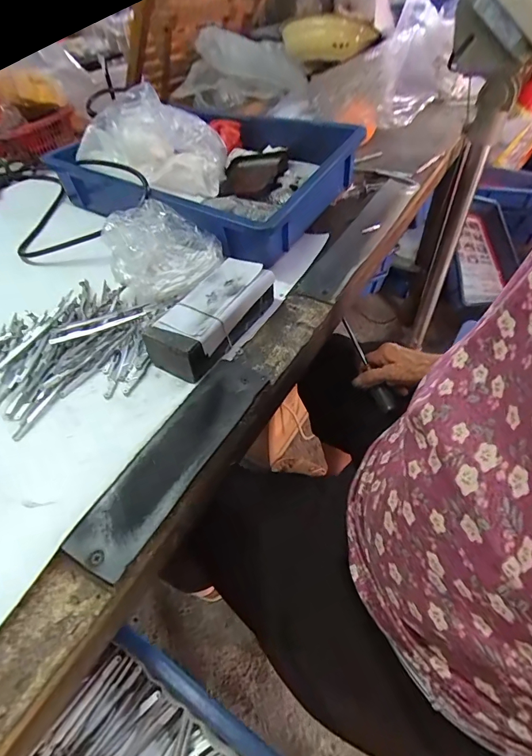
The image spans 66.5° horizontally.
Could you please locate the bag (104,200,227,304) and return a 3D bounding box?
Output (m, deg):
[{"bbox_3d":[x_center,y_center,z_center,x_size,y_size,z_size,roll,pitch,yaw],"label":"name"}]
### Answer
[{"bbox_3d":[-0.126,-0.156,0.495,0.132,0.062,0.125,-32,55,-20],"label":"bag"}]

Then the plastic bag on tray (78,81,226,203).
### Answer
[{"bbox_3d":[-0.164,-0.338,0.592,0.183,0.103,0.143,33,60,27],"label":"plastic bag on tray"}]

